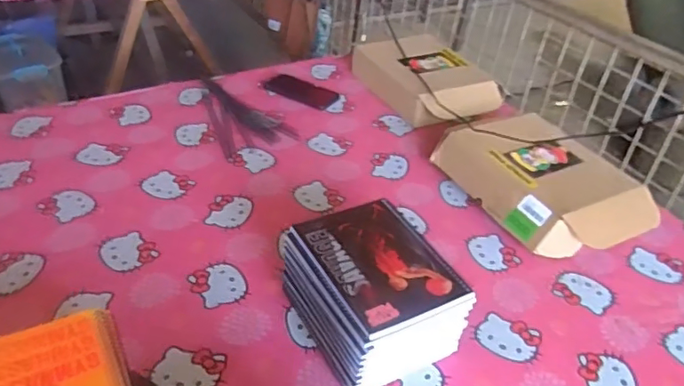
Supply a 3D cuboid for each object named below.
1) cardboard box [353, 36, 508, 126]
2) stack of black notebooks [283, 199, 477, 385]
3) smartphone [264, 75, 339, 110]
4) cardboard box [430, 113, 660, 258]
[{"bbox_3d":[0.189,-0.244,1.253,0.222,0.085,0.323,-15,41,-25],"label":"cardboard box"},{"bbox_3d":[0.038,0.130,0.722,0.164,0.123,0.209,-17,42,-26],"label":"stack of black notebooks"},{"bbox_3d":[-0.089,-0.225,1.261,0.161,0.013,0.073,21,40,21],"label":"smartphone"},{"bbox_3d":[0.344,-0.018,0.970,0.264,0.091,0.324,-16,42,-26],"label":"cardboard box"}]

